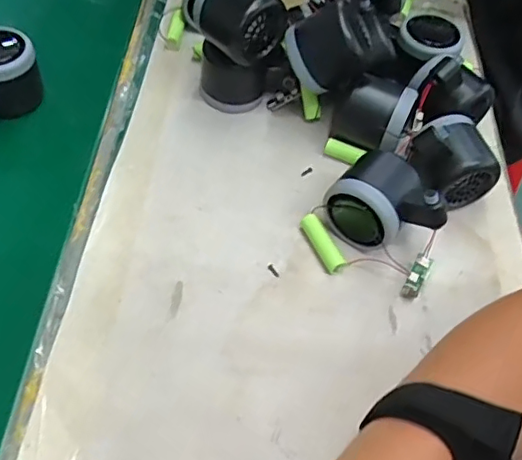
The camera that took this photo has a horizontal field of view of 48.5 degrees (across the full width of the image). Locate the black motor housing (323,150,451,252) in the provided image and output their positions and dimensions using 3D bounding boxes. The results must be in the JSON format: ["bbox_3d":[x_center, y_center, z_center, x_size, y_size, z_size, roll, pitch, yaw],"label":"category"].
[{"bbox_3d":[0.095,-0.023,0.428,0.080,0.055,0.070,28,57,14],"label":"black motor housing"}]

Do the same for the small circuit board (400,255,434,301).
[{"bbox_3d":[0.111,0.034,0.413,0.012,0.010,0.032,28,85,17],"label":"small circuit board"}]

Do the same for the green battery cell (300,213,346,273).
[{"bbox_3d":[0.046,0.010,0.430,0.014,0.014,0.050,-18,59,-17],"label":"green battery cell"}]

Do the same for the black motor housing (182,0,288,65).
[{"bbox_3d":[-0.021,-0.172,0.454,0.067,0.053,0.055,37,60,19],"label":"black motor housing"}]

